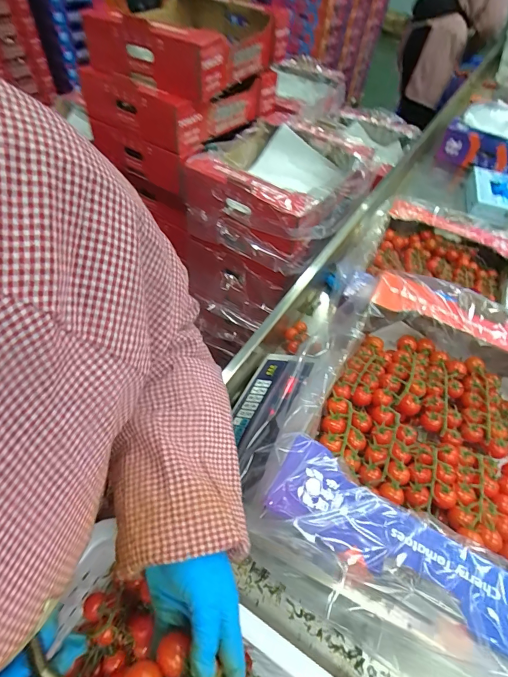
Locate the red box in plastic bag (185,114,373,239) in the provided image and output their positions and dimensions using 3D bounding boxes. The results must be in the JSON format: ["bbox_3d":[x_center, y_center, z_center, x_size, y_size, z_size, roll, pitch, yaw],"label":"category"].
[{"bbox_3d":[0.078,-0.390,0.928,0.323,0.126,0.395,30,55,17],"label":"red box in plastic bag"}]

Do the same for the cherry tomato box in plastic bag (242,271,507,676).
[{"bbox_3d":[0.216,0.115,0.447,0.318,0.096,0.421,31,55,18],"label":"cherry tomato box in plastic bag"}]

